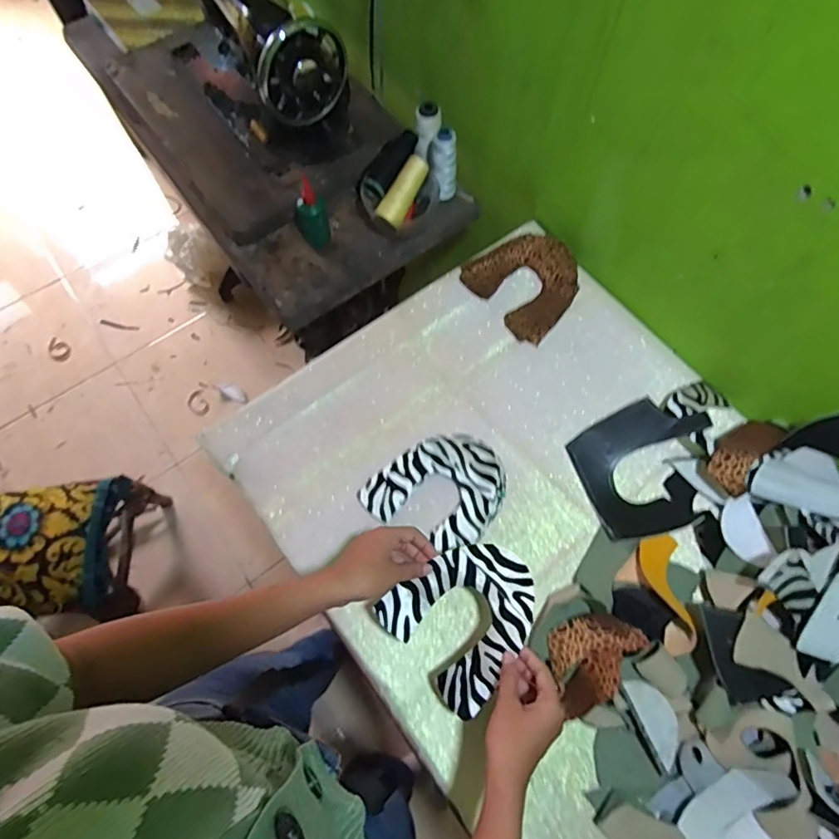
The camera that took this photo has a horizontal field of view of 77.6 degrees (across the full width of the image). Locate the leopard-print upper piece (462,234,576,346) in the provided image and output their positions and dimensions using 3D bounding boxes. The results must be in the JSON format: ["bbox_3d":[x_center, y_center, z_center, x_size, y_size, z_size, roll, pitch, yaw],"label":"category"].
[{"bbox_3d":[0.169,-0.213,0.800,0.153,0.026,0.153,-39,73,-15],"label":"leopard-print upper piece"}]

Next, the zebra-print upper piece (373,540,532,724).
[{"bbox_3d":[0.055,0.211,0.568,0.152,0.026,0.140,-39,73,-15],"label":"zebra-print upper piece"}]

